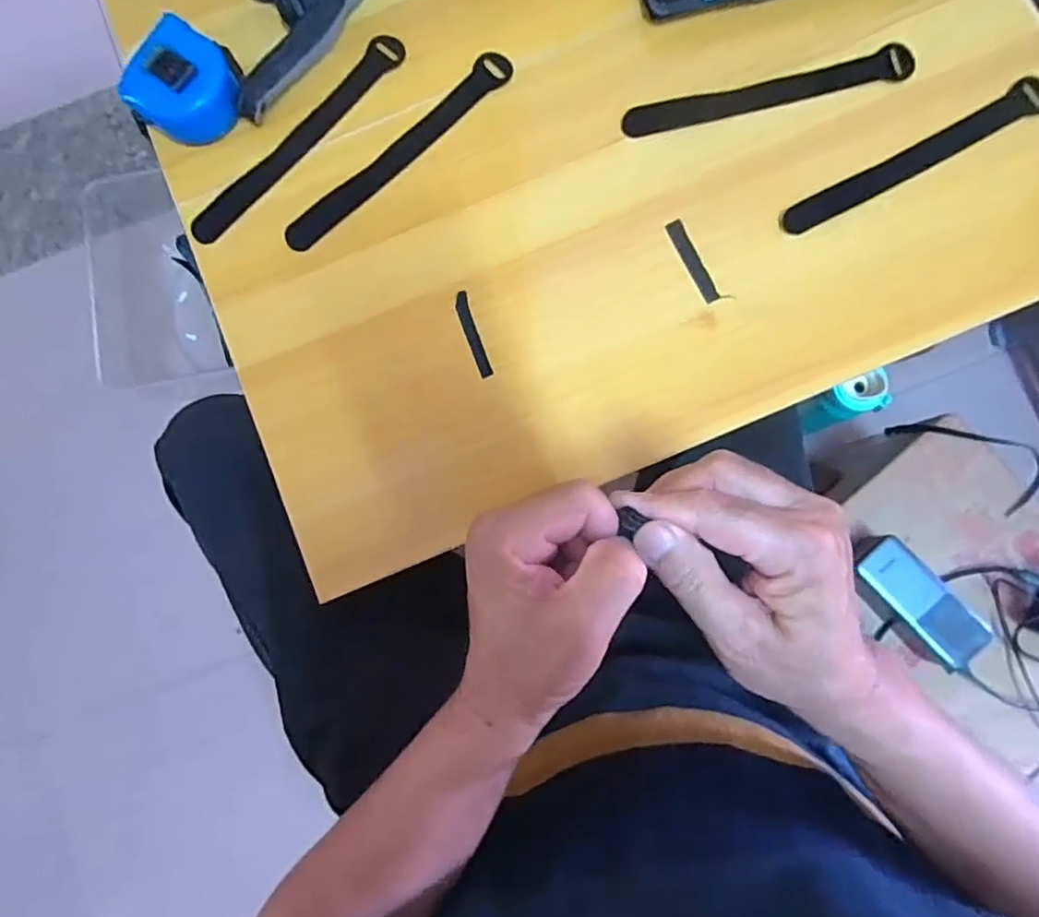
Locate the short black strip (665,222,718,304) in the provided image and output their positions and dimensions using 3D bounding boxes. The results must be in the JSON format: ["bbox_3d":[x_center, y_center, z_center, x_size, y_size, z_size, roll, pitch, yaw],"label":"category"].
[{"bbox_3d":[0.117,-0.133,0.412,0.010,0.004,0.061,-26,80,3],"label":"short black strip"}]

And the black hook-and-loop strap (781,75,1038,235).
[{"bbox_3d":[0.263,-0.201,0.410,0.191,0.008,0.023,-27,83,0],"label":"black hook-and-loop strap"}]

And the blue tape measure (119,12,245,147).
[{"bbox_3d":[-0.230,-0.258,0.423,0.070,0.040,0.069,18,85,5],"label":"blue tape measure"}]

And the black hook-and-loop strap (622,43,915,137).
[{"bbox_3d":[0.169,-0.251,0.422,0.194,0.008,0.021,-12,83,2],"label":"black hook-and-loop strap"}]

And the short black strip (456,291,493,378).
[{"bbox_3d":[-0.031,-0.084,0.413,0.009,0.004,0.061,-19,84,4],"label":"short black strip"}]

